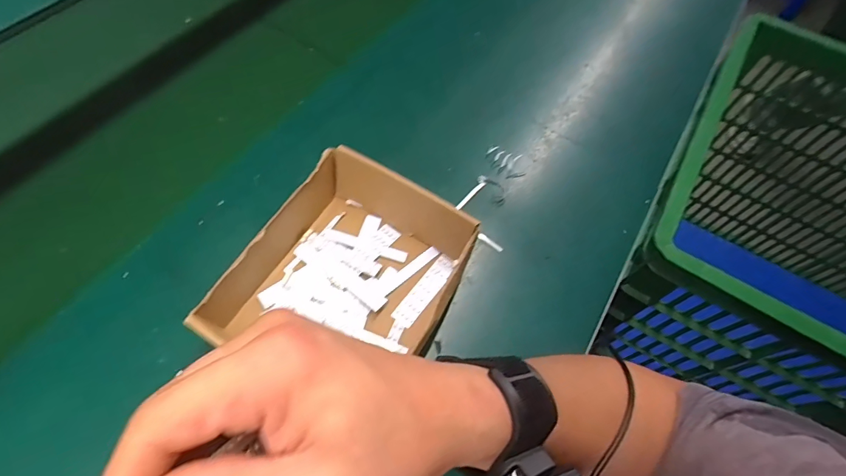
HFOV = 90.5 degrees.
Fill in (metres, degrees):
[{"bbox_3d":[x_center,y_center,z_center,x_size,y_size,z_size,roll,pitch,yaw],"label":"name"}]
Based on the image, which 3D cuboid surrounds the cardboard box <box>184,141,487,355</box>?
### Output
[{"bbox_3d":[-0.067,0.042,0.400,0.176,0.072,0.212,27,63,10],"label":"cardboard box"}]

